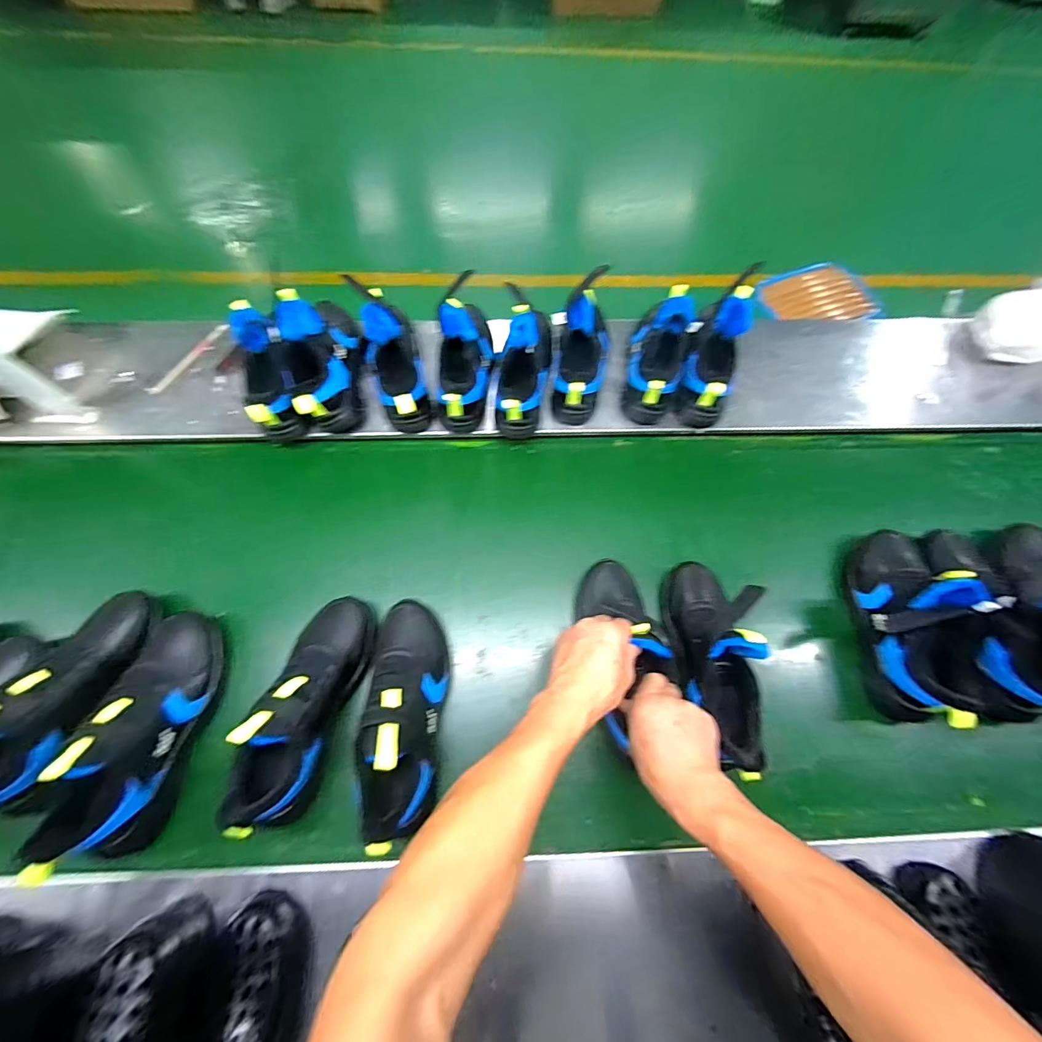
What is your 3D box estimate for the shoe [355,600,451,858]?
[{"bbox_3d":[-0.141,0.226,0.531,0.092,0.111,0.265,0,67,-3],"label":"shoe"}]

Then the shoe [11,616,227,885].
[{"bbox_3d":[-0.446,0.240,0.511,0.091,0.113,0.263,7,66,0],"label":"shoe"}]

